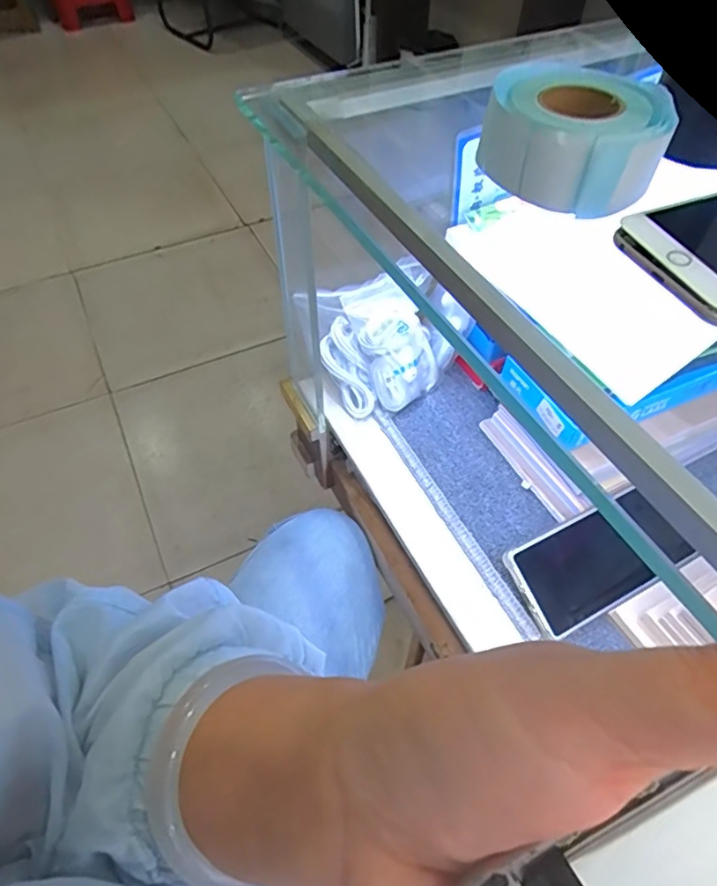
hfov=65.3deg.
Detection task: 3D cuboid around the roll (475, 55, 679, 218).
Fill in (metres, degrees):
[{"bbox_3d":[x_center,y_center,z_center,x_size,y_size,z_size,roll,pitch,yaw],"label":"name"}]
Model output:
[{"bbox_3d":[0.116,-0.168,0.303,0.094,0.043,0.085,29,58,20],"label":"roll"}]

